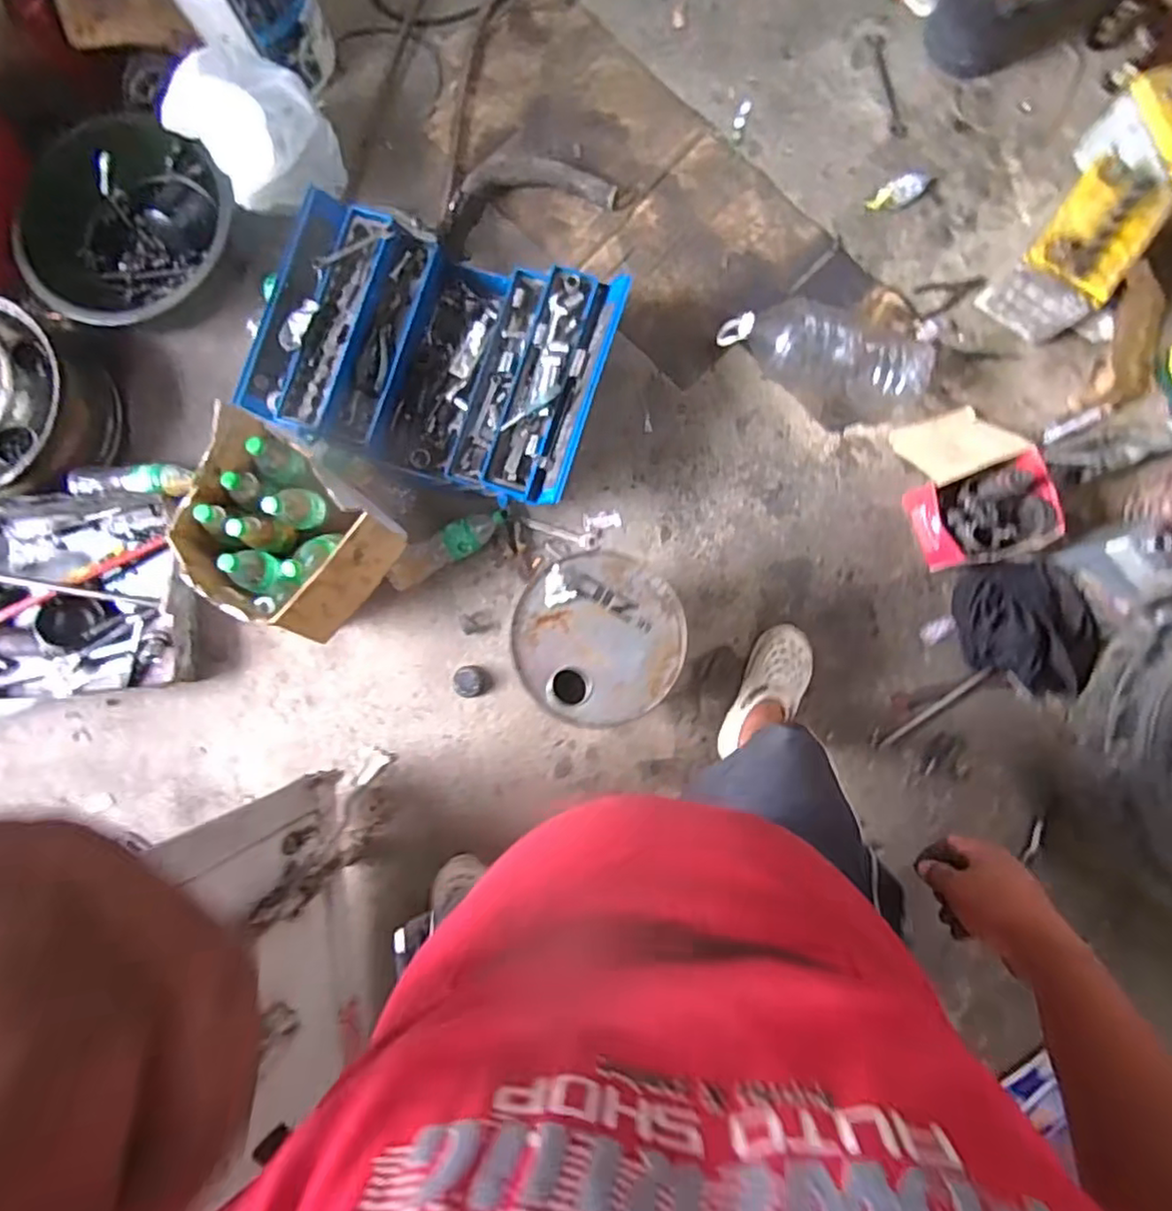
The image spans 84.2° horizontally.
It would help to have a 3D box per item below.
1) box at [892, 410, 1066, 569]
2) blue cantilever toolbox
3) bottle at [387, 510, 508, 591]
[{"bbox_3d":[0.772,-0.247,1.310,0.210,0.150,0.326,-16,85,2],"label":"box"},{"bbox_3d":[-0.310,-0.508,1.370,0.703,0.191,0.479,19,85,5],"label":"blue cantilever toolbox"},{"bbox_3d":[-0.294,-0.126,1.381,0.281,0.083,0.076,-33,83,-10],"label":"bottle"}]

